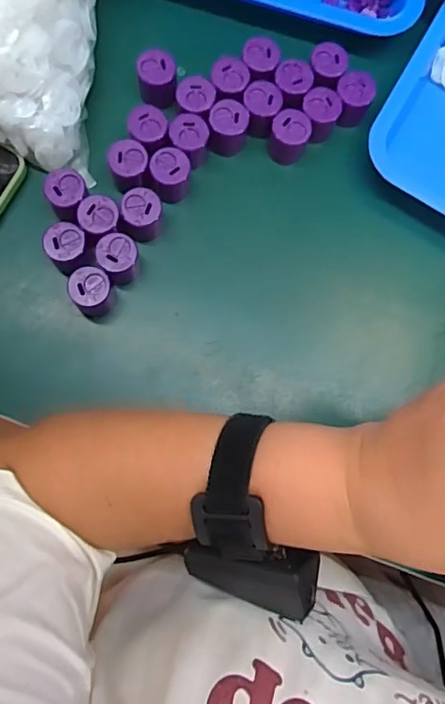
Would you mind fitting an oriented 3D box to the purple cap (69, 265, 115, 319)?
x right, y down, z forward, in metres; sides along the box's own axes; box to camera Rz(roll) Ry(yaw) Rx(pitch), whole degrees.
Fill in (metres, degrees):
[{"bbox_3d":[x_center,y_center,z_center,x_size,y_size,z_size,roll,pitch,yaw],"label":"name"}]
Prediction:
[{"bbox_3d":[-0.091,-0.043,0.369,0.027,0.036,0.026,1,81,-4],"label":"purple cap"}]

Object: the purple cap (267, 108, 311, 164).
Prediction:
[{"bbox_3d":[0.050,-0.160,0.397,0.028,0.034,0.025,21,80,0],"label":"purple cap"}]

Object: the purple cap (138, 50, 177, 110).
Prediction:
[{"bbox_3d":[-0.048,-0.200,0.388,0.027,0.030,0.031,1,81,-4],"label":"purple cap"}]

